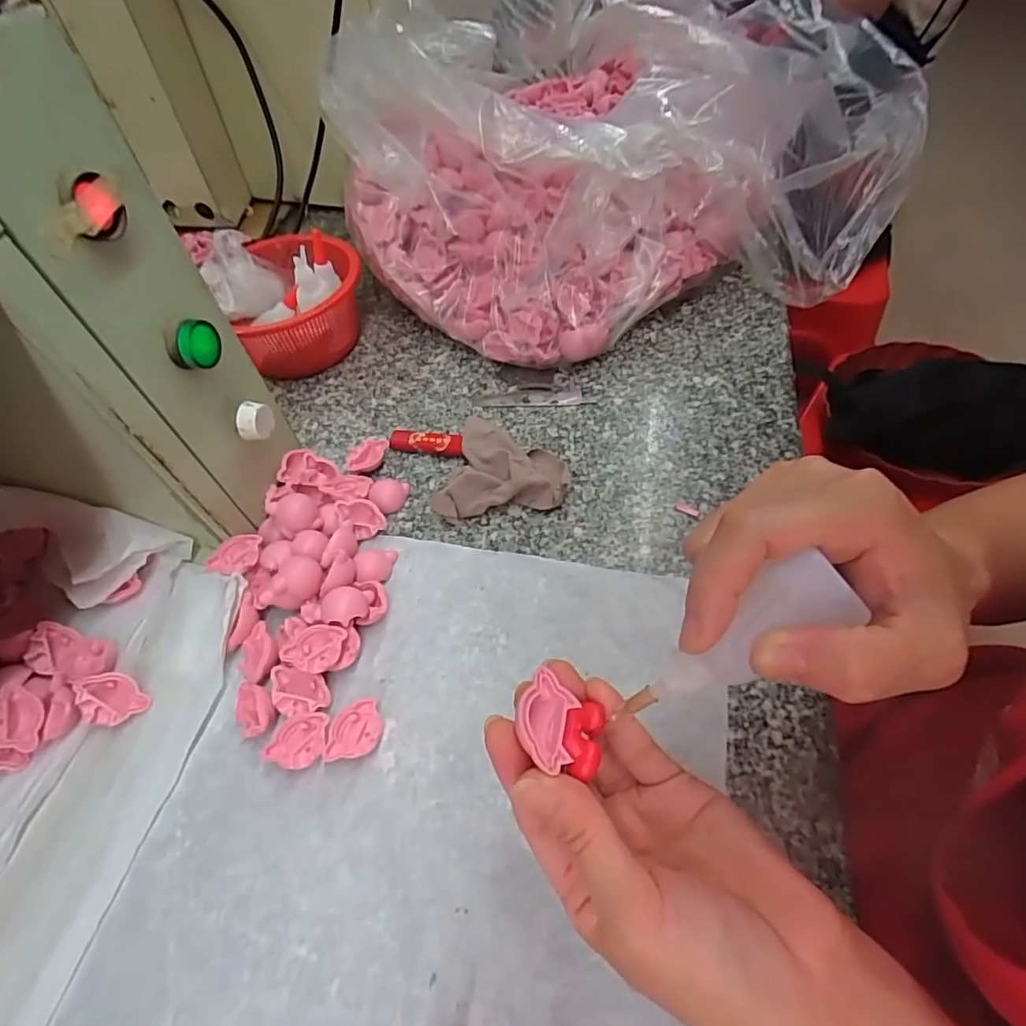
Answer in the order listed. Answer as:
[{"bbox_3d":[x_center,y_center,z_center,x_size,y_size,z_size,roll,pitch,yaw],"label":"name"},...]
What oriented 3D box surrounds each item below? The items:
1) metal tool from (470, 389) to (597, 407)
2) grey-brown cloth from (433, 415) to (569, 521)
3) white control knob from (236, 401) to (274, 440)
[{"bbox_3d":[0.017,-0.099,0.483,0.101,0.004,0.017,0,54,6],"label":"metal tool"},{"bbox_3d":[-0.006,-0.030,0.414,0.091,0.030,0.072,2,54,7],"label":"grey-brown cloth"},{"bbox_3d":[-0.174,-0.062,0.379,0.019,0.020,0.023,3,54,8],"label":"white control knob"}]

